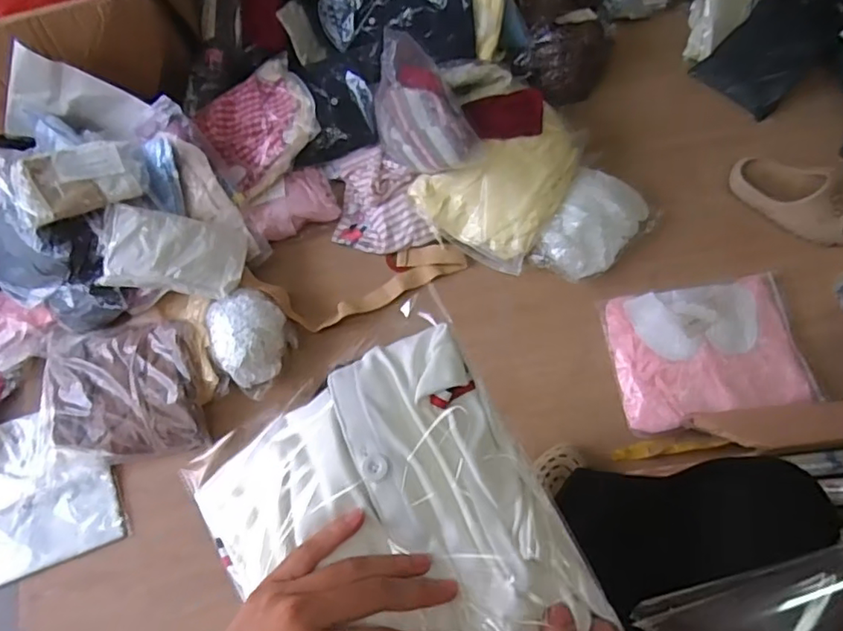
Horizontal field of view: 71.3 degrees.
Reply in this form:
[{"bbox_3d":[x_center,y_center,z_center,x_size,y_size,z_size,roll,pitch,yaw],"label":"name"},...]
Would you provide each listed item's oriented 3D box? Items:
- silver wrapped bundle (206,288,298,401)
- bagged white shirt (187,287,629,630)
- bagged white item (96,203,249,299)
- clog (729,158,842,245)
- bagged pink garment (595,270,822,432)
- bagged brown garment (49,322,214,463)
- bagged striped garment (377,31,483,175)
[{"bbox_3d":[-0.297,0.038,1.019,0.168,0.071,0.141,41,77,15],"label":"silver wrapped bundle"},{"bbox_3d":[0.008,0.169,0.368,0.205,0.052,0.312,-35,73,-10],"label":"bagged white shirt"},{"bbox_3d":[-0.420,-0.106,1.011,0.221,0.029,0.136,7,75,-20],"label":"bagged white item"},{"bbox_3d":[0.689,-0.208,1.065,0.254,0.071,0.094,26,73,11],"label":"clog"},{"bbox_3d":[0.494,0.057,1.010,0.322,0.064,0.235,-10,70,-1],"label":"bagged pink garment"},{"bbox_3d":[-0.509,0.118,0.991,0.282,0.054,0.236,-8,70,-1],"label":"bagged brown garment"},{"bbox_3d":[0.002,-0.344,1.005,0.112,0.195,0.216,-36,73,-10],"label":"bagged striped garment"}]

